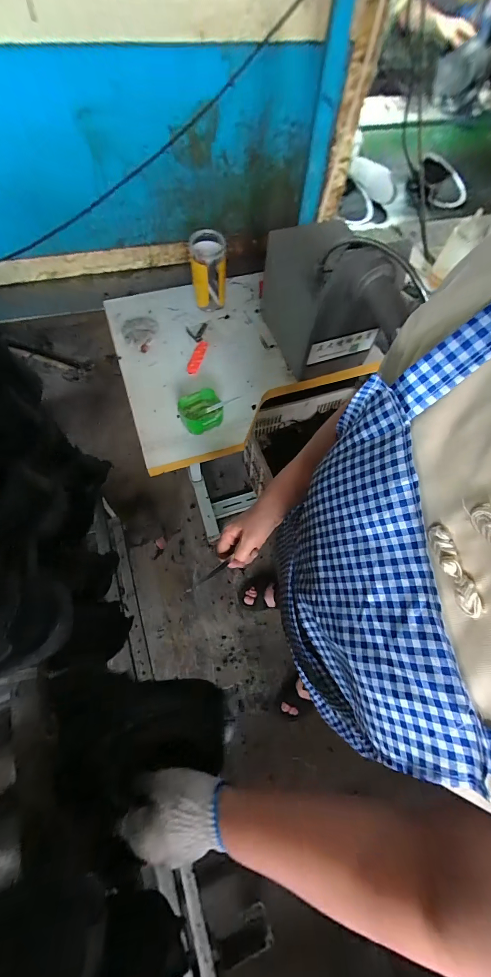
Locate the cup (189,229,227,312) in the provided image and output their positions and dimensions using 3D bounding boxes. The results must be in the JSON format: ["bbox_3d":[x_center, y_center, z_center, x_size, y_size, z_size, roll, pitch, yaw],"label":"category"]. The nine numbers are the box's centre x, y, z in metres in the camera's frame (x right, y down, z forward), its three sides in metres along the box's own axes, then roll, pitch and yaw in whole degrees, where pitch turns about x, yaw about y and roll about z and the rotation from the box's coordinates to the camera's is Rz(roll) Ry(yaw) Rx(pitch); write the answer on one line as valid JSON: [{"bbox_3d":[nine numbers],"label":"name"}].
[{"bbox_3d":[-0.094,-0.539,0.872,0.085,0.173,0.082,-4,63,-5],"label":"cup"}]

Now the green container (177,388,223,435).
[{"bbox_3d":[-0.102,-0.168,0.773,0.092,0.065,0.087,1,63,-3],"label":"green container"}]

